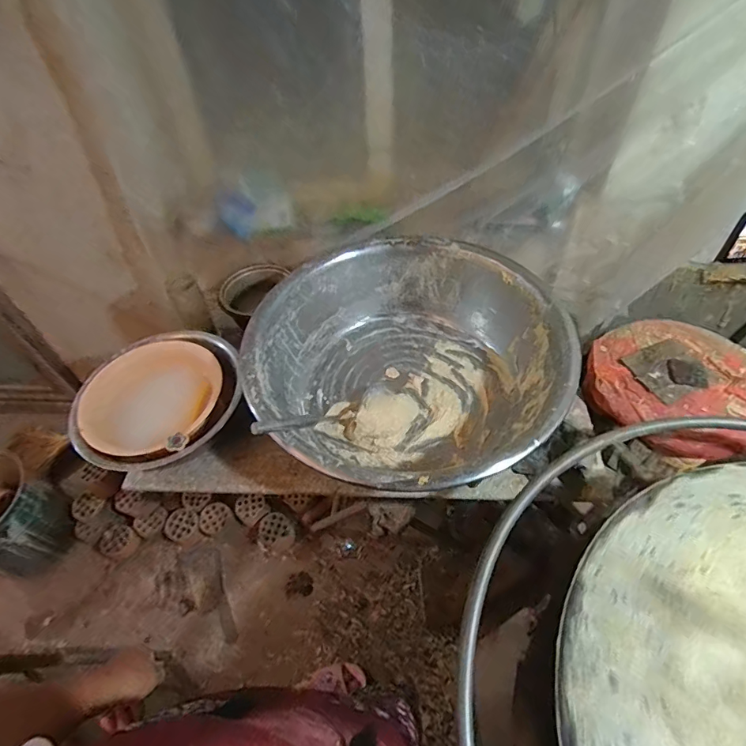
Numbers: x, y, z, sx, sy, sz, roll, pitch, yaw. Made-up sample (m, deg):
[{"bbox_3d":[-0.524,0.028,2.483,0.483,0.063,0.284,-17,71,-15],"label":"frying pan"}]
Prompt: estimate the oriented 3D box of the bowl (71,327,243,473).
[{"bbox_3d":[-0.422,0.047,0.903,0.310,0.091,0.313,-23,55,-17],"label":"bowl"}]

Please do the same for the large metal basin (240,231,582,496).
[{"bbox_3d":[0.067,-0.015,0.897,0.573,0.187,0.559,-3,50,3],"label":"large metal basin"}]

